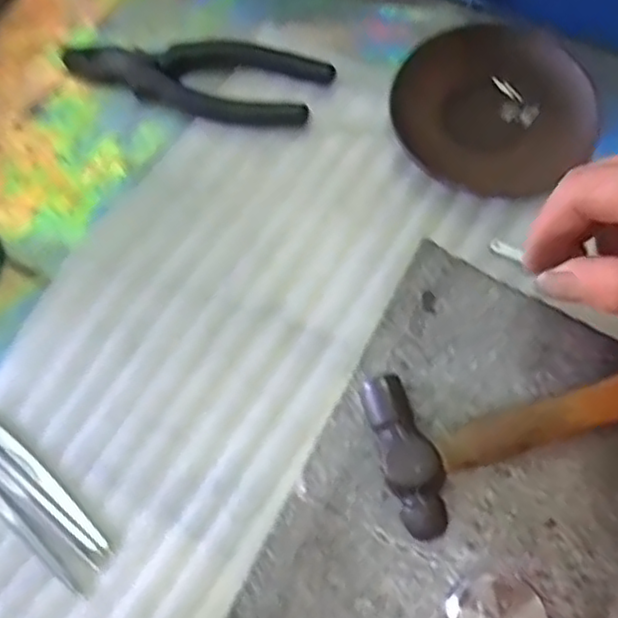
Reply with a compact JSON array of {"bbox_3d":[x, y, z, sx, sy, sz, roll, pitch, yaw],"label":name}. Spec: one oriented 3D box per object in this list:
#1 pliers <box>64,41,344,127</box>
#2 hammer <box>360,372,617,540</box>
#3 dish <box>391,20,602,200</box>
[{"bbox_3d":[-0.072,-0.139,0.400,0.164,0.012,0.049,11,72,6],"label":"pliers"},{"bbox_3d":[0.103,0.039,0.269,0.153,0.022,0.061,-16,71,-3],"label":"hammer"},{"bbox_3d":[0.106,-0.118,0.386,0.110,0.010,0.114,-1,71,2],"label":"dish"}]

